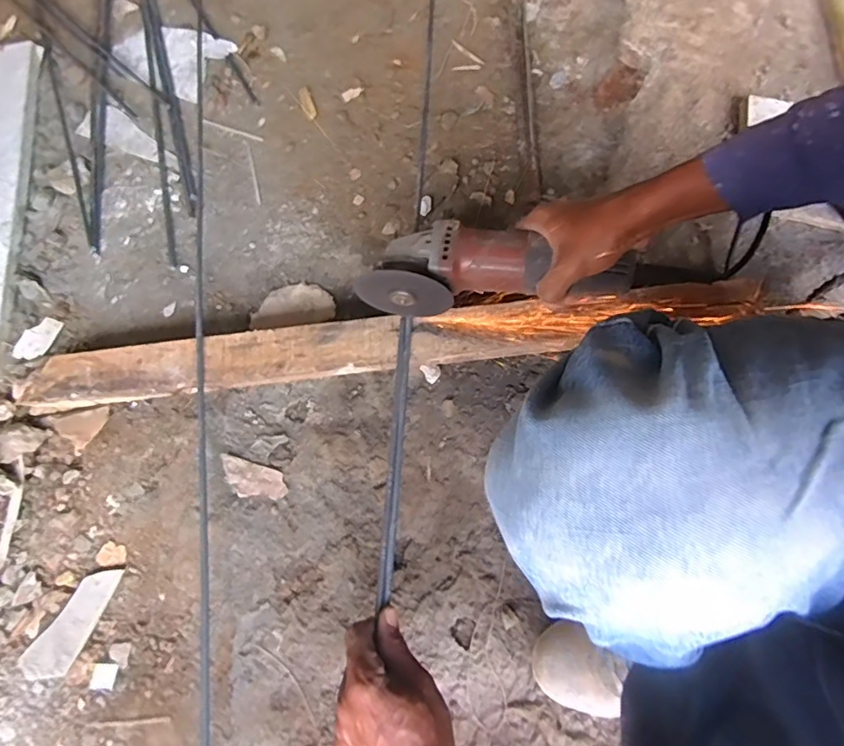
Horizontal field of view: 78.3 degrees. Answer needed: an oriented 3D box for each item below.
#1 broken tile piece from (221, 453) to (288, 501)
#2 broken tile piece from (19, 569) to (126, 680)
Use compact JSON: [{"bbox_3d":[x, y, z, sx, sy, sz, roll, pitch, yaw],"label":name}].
[{"bbox_3d":[-0.195,0.123,0.597,0.081,0.009,0.039,16,76,5],"label":"broken tile piece"},{"bbox_3d":[-0.376,0.271,0.562,0.047,0.009,0.126,31,78,8],"label":"broken tile piece"}]

